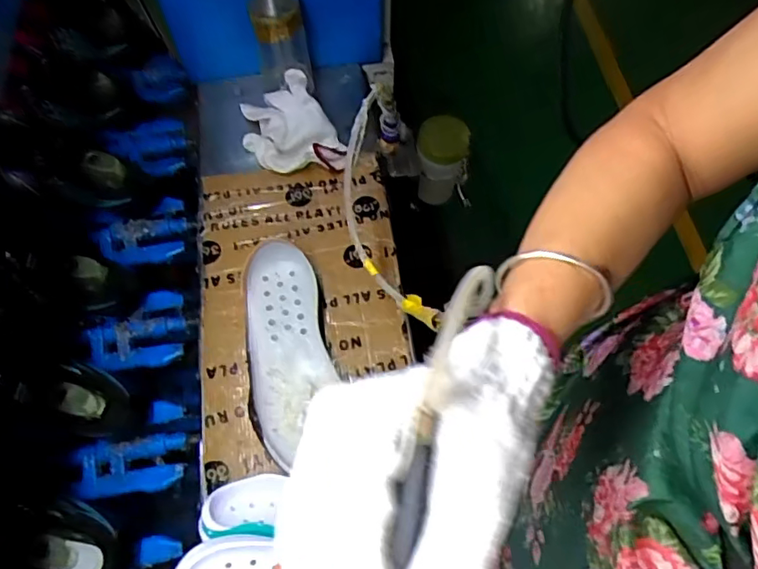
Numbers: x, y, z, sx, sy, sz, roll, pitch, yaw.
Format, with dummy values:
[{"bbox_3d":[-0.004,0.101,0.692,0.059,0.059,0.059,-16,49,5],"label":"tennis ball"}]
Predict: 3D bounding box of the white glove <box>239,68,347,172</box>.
[{"bbox_3d":[-0.111,-0.201,0.718,0.125,0.051,0.122,-13,64,-7],"label":"white glove"}]

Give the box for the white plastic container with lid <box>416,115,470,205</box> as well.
[{"bbox_3d":[0.093,-0.177,0.856,0.076,0.145,0.064,5,63,2],"label":"white plastic container with lid"}]

